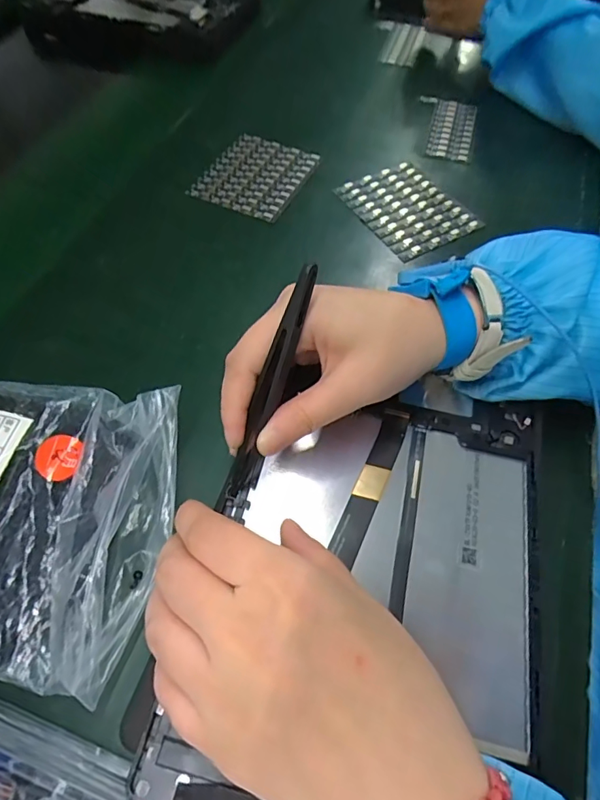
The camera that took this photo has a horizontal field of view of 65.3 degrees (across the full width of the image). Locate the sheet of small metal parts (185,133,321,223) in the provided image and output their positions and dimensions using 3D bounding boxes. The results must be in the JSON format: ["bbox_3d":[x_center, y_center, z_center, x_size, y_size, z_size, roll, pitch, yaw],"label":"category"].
[{"bbox_3d":[-0.038,-0.194,0.402,0.079,0.004,0.095,24,63,11],"label":"sheet of small metal parts"}]

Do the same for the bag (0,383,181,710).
[{"bbox_3d":[-0.142,0.046,0.223,0.154,0.032,0.133,12,59,8],"label":"bag"}]

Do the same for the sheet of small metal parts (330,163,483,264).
[{"bbox_3d":[0.089,-0.162,0.389,0.081,0.010,0.100,-28,62,-16],"label":"sheet of small metal parts"}]

